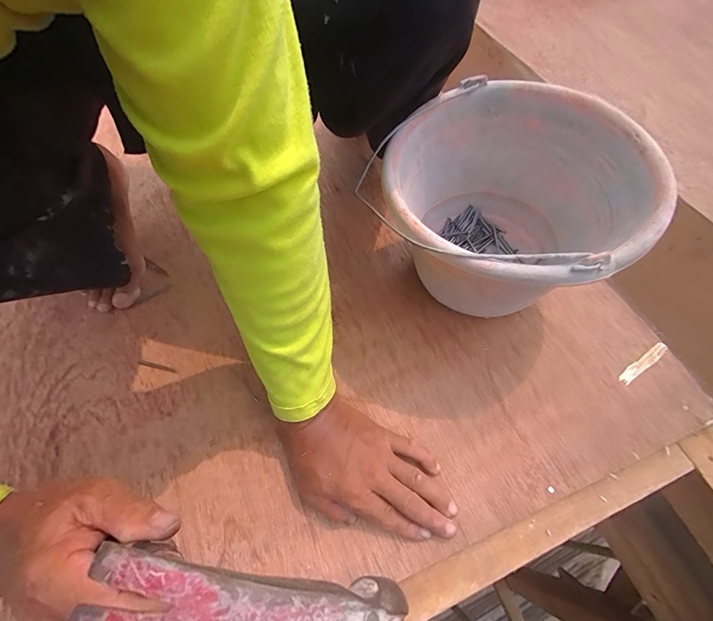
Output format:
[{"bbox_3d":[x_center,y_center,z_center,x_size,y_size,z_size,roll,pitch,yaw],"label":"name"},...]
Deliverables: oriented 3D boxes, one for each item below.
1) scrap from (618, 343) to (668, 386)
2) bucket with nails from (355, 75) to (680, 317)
[{"bbox_3d":[0.312,0.057,0.396,0.066,0.007,0.014,-31,66,-13],"label":"scrap"},{"bbox_3d":[0.151,-0.089,0.398,0.234,0.176,0.228,-1,63,2],"label":"bucket with nails"}]

